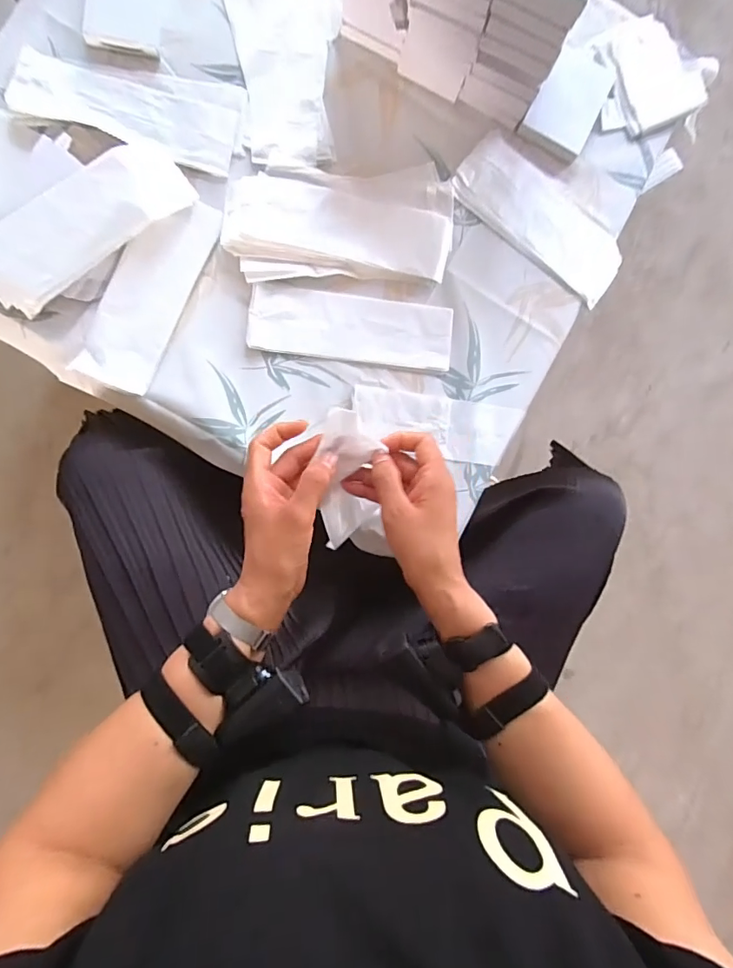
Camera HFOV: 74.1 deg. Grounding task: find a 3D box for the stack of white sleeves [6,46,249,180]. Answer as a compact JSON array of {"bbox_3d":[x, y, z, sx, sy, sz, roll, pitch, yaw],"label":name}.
[{"bbox_3d":[-0.285,-0.461,0.597,0.262,0.014,0.114,8,88,-6],"label":"stack of white sleeves"}]

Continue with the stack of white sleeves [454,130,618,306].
[{"bbox_3d":[0.241,-0.358,0.651,0.248,0.010,0.117,38,85,-4],"label":"stack of white sleeves"}]

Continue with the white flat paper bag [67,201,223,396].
[{"bbox_3d":[-0.264,-0.233,0.587,0.086,0.015,0.245,23,87,-5],"label":"white flat paper bag"}]

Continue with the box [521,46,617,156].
[{"bbox_3d":[0.276,-0.519,0.653,0.083,0.020,0.144,28,86,-5],"label":"box"}]

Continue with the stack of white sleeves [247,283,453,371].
[{"bbox_3d":[-0.018,-0.201,0.623,0.255,0.014,0.085,5,88,-6],"label":"stack of white sleeves"}]

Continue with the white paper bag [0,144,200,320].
[{"bbox_3d":[-0.329,-0.305,0.571,0.253,0.030,0.095,-39,93,-5],"label":"white paper bag"}]

